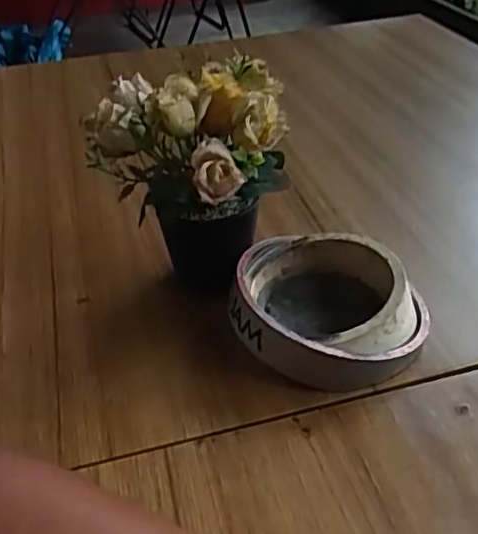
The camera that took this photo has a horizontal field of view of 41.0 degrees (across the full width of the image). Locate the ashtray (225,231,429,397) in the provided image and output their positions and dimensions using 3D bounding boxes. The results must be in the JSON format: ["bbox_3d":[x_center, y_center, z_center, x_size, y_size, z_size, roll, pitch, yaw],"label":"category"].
[{"bbox_3d":[0.063,0.027,0.448,0.129,0.044,0.120,6,37,10],"label":"ashtray"}]

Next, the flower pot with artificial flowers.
[{"bbox_3d":[-0.030,-0.045,0.446,0.117,0.169,0.118,-4,37,3],"label":"flower pot with artificial flowers"}]

